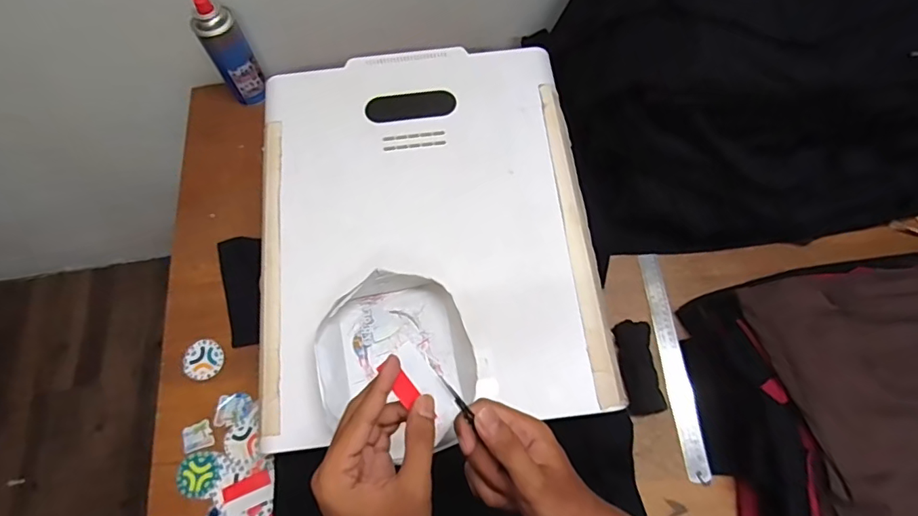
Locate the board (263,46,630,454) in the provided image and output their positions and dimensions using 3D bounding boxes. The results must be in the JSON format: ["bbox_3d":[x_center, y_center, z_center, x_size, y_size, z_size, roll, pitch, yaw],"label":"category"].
[{"bbox_3d":[-0.042,-0.051,0.632,0.393,0.028,0.492,-6,68,-3],"label":"board"}]

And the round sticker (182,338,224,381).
[{"bbox_3d":[-0.372,0.146,0.738,0.054,0.004,0.054,0,68,0],"label":"round sticker"}]

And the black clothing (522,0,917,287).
[{"bbox_3d":[0.491,-0.289,0.656,0.652,0.371,0.493,-13,68,-5],"label":"black clothing"}]

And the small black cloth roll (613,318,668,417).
[{"bbox_3d":[0.251,0.151,0.705,0.050,0.019,0.124,-7,68,-3],"label":"small black cloth roll"}]

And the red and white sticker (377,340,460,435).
[{"bbox_3d":[-0.028,0.097,0.377,0.032,0.004,0.064,-40,92,-13],"label":"red and white sticker"}]

